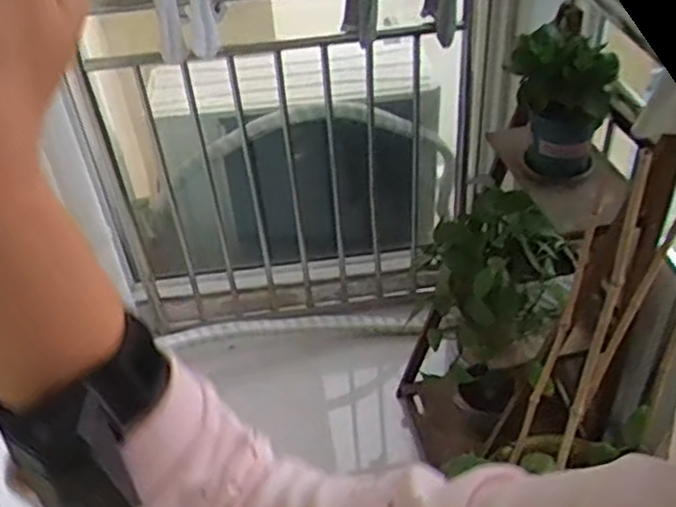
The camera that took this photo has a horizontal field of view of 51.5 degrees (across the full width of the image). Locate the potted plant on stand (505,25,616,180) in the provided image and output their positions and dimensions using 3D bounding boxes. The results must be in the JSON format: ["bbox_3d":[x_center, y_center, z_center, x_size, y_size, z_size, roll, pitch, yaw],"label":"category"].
[{"bbox_3d":[0.379,-0.256,1.210,0.167,0.238,0.175,9,43,17],"label":"potted plant on stand"}]

